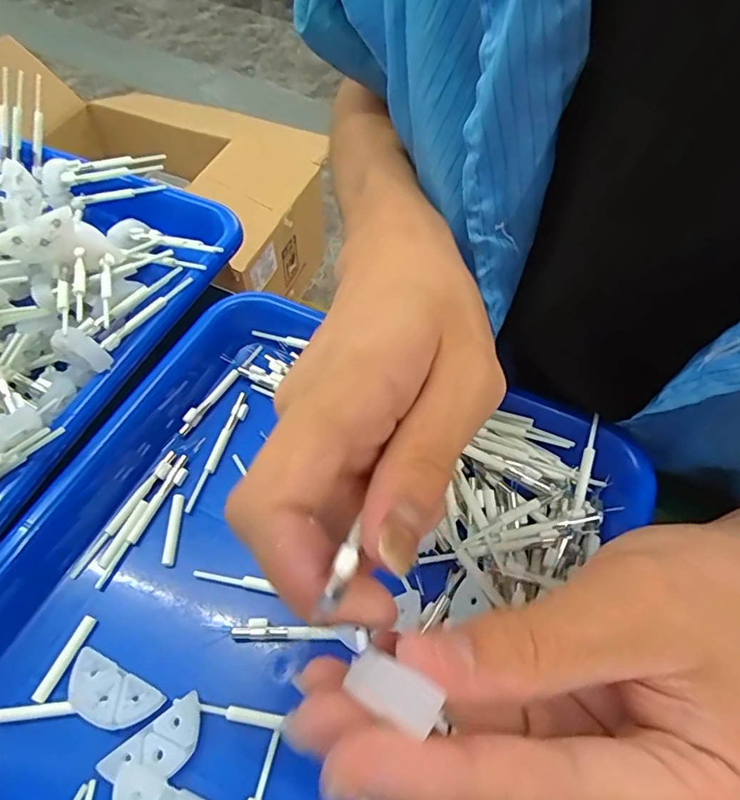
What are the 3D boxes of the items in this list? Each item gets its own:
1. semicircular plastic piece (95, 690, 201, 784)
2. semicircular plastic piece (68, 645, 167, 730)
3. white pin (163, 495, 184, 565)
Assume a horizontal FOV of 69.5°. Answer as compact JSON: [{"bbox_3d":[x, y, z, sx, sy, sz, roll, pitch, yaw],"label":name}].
[{"bbox_3d":[-0.080,0.131,0.201,0.038,0.006,0.021,-35,65,-23],"label":"semicircular plastic piece"},{"bbox_3d":[-0.102,0.115,0.209,0.038,0.007,0.019,24,59,12],"label":"semicircular plastic piece"},{"bbox_3d":[-0.093,0.060,0.250,0.005,0.004,0.034,0,57,-3],"label":"white pin"}]

